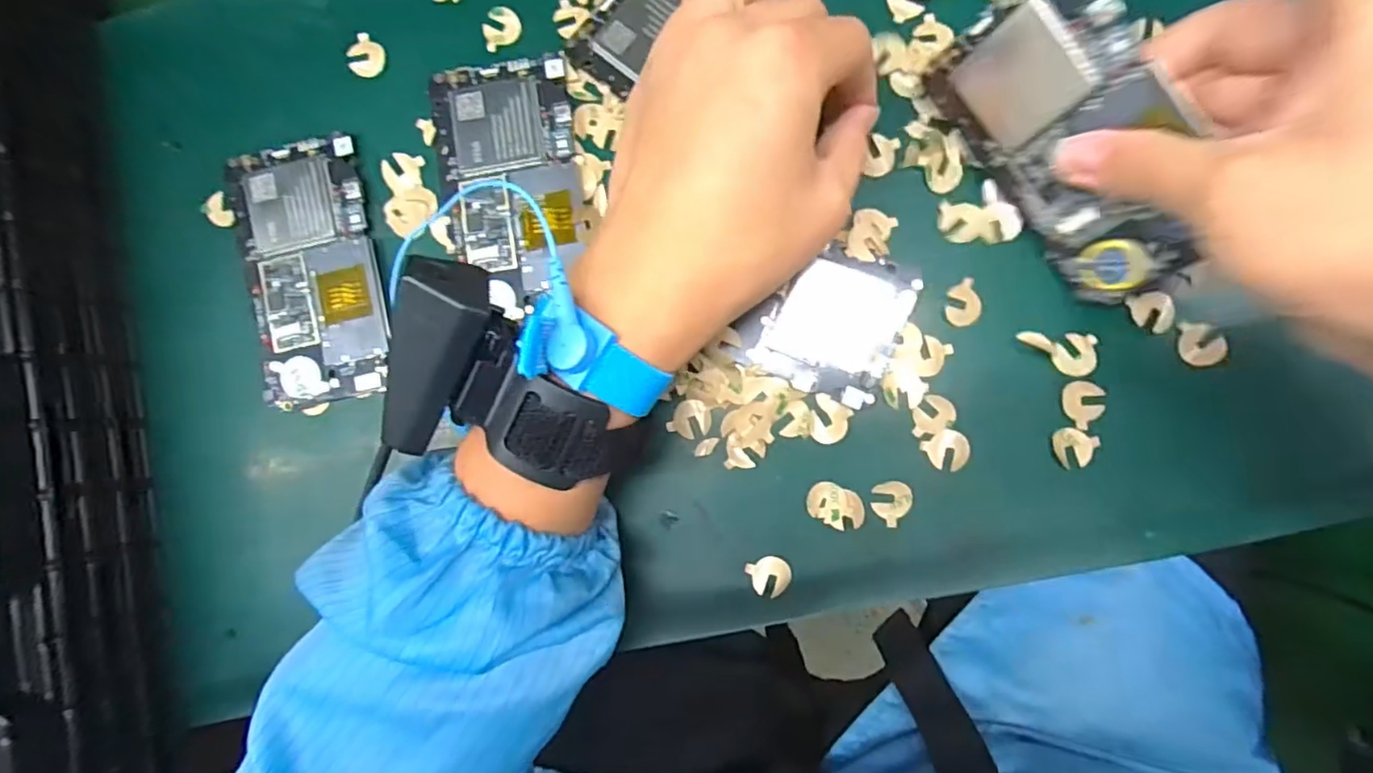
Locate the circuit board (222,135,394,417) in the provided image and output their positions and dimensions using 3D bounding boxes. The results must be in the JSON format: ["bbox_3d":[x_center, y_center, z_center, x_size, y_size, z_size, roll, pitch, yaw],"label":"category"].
[{"bbox_3d":[-0.182,-0.056,0.312,0.065,0.008,0.124,-13,87,5],"label":"circuit board"}]

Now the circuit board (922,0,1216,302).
[{"bbox_3d":[0.152,-0.094,0.250,0.007,0.064,0.121,-32,87,-37],"label":"circuit board"}]

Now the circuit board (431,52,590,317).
[{"bbox_3d":[-0.083,-0.101,0.303,0.064,0.008,0.105,-9,87,5],"label":"circuit board"}]

